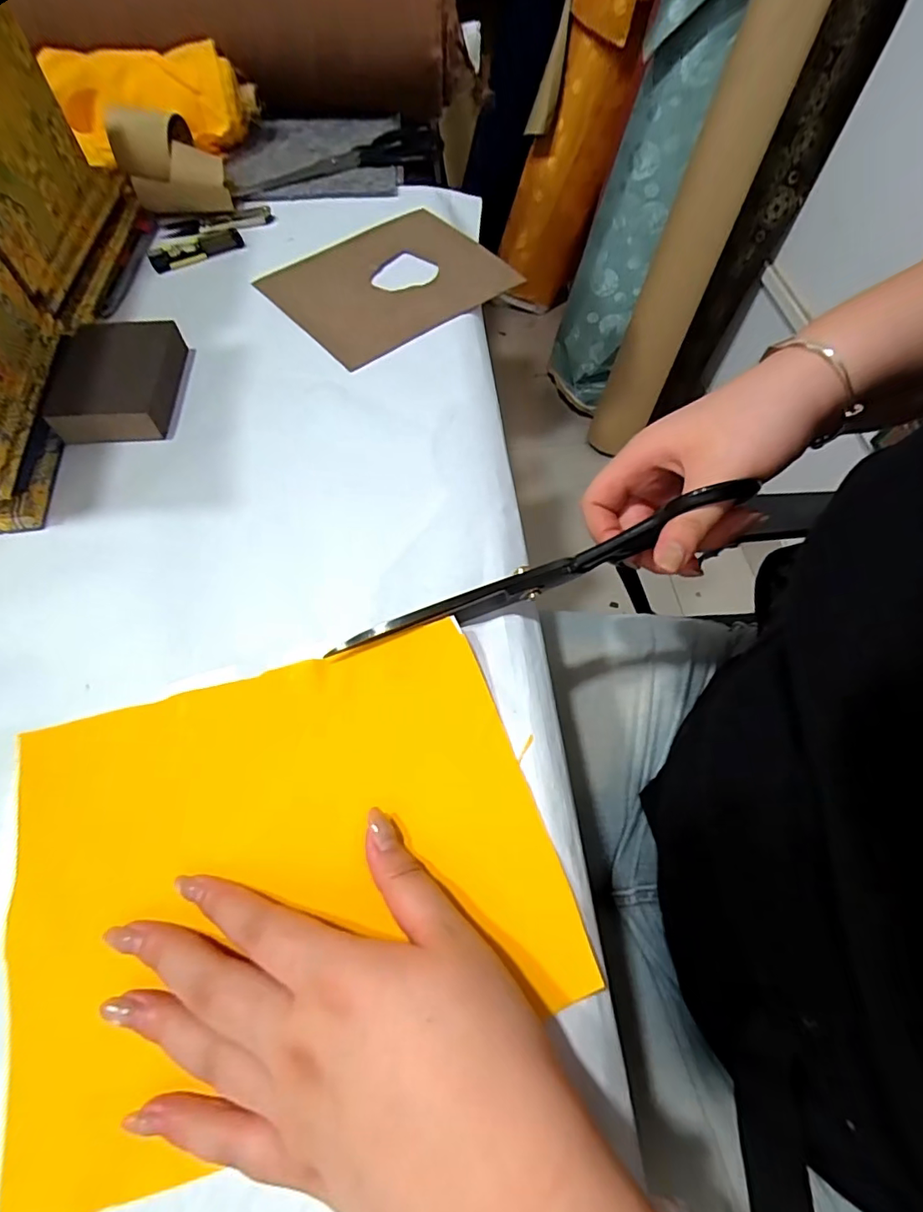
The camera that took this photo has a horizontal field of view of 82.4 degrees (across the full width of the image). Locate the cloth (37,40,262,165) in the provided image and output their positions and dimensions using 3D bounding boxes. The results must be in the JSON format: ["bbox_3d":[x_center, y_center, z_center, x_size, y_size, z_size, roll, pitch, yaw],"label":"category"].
[{"bbox_3d":[-0.302,-0.508,0.533,0.185,0.062,0.086,-18,64,-12],"label":"cloth"}]

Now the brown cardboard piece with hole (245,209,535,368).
[{"bbox_3d":[-0.062,-0.293,0.470,0.185,0.011,0.144,-36,68,-19],"label":"brown cardboard piece with hole"}]

